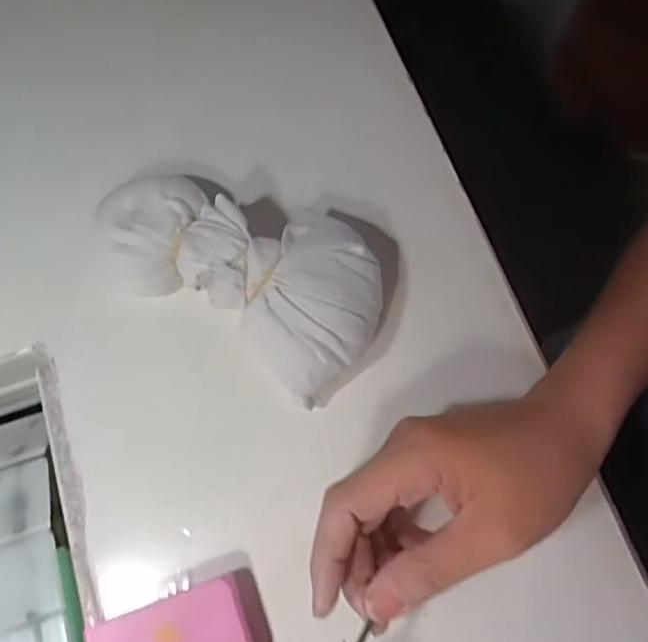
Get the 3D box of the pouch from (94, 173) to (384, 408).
[{"bbox_3d":[-0.043,-0.031,0.324,0.154,0.046,0.086,31,77,11],"label":"pouch"}]

